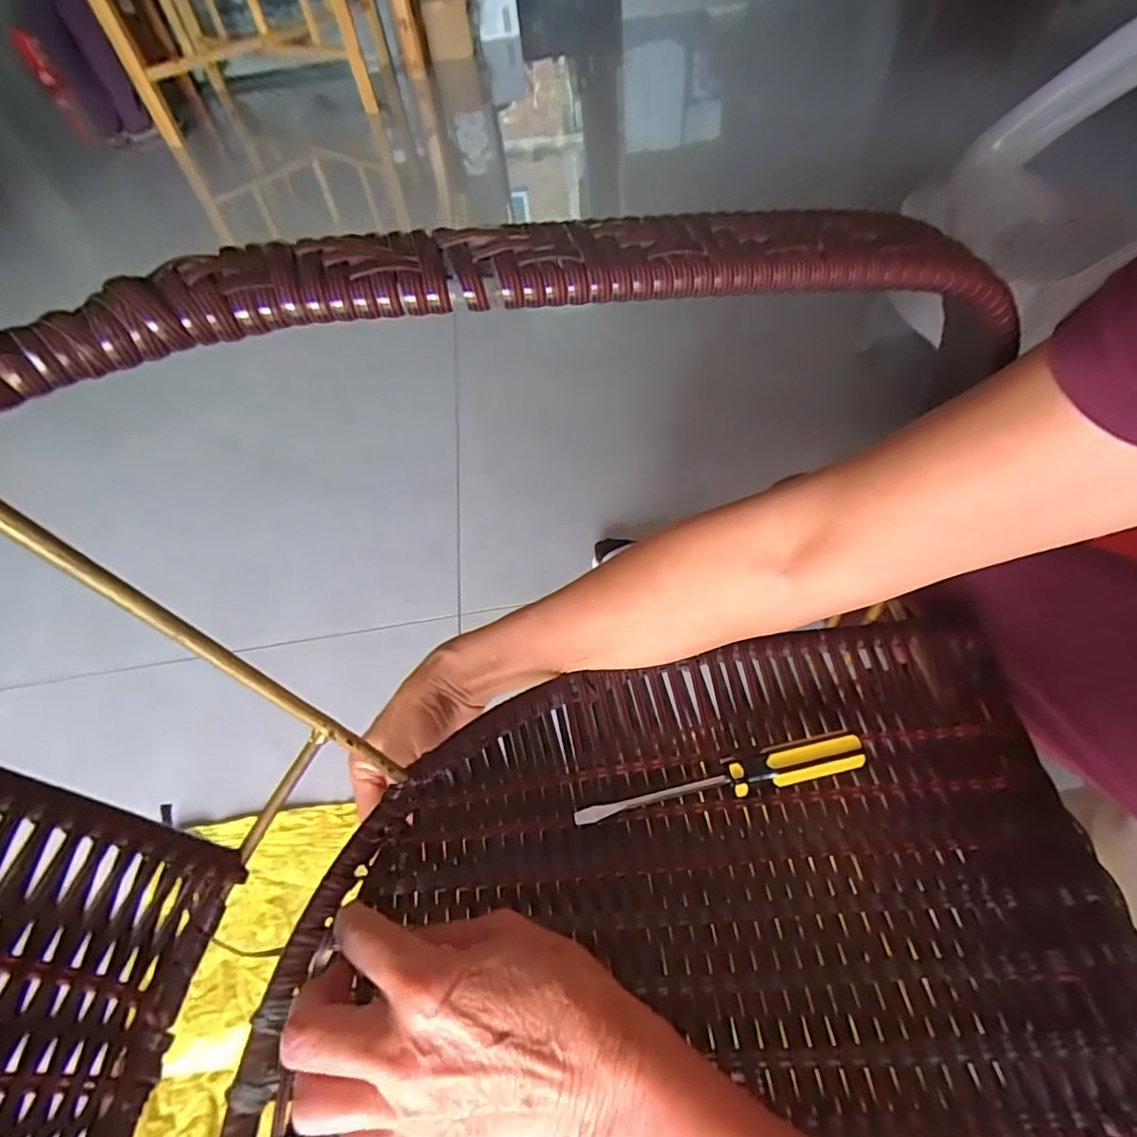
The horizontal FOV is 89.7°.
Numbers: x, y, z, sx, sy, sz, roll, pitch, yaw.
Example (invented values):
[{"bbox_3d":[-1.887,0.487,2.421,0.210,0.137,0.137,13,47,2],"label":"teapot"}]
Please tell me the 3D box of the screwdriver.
[{"bbox_3d":[0.075,0.107,0.286,0.143,0.022,0.016,-10,52,-3],"label":"screwdriver"}]

